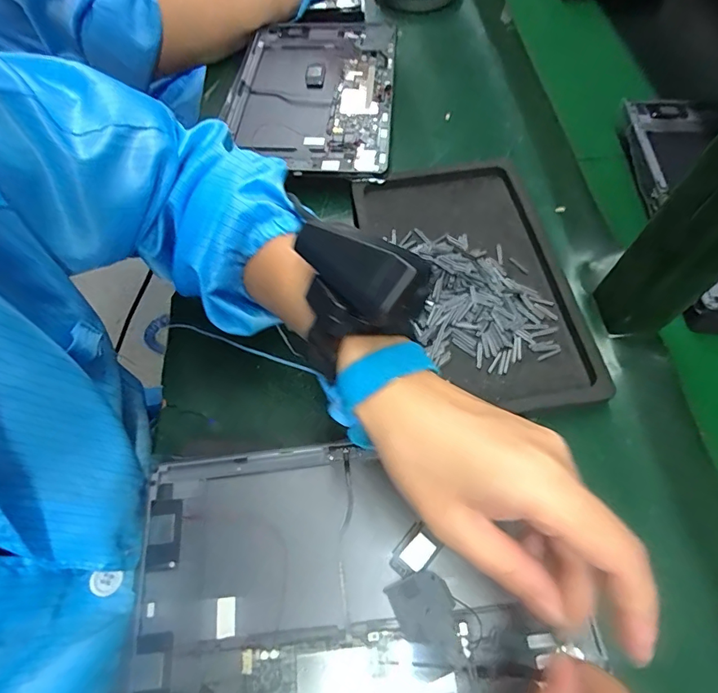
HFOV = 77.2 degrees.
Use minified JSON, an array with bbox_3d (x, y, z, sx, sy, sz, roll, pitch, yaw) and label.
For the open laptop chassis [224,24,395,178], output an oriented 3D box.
[{"bbox_3d":[-0.051,-0.269,0.479,0.168,0.010,0.246,3,63,2],"label":"open laptop chassis"}]

